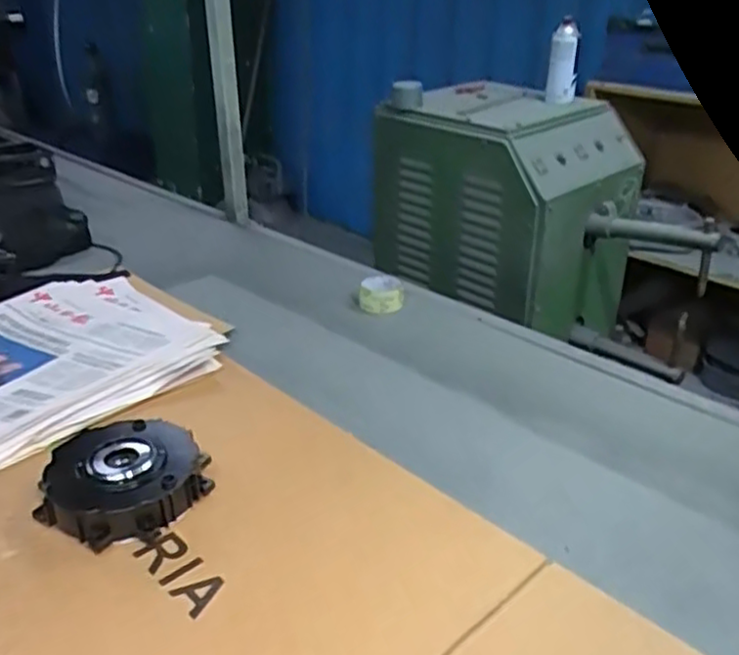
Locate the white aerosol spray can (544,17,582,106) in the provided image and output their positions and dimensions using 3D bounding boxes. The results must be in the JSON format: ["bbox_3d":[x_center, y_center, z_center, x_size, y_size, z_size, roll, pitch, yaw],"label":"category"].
[{"bbox_3d":[0.419,-0.569,1.518,0.061,0.166,0.047,10,29,15],"label":"white aerosol spray can"}]

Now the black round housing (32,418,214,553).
[{"bbox_3d":[-0.284,0.175,0.824,0.162,0.054,0.169,1,28,-1],"label":"black round housing"}]

